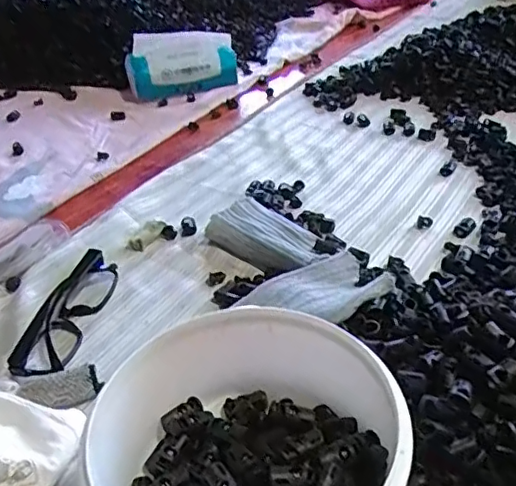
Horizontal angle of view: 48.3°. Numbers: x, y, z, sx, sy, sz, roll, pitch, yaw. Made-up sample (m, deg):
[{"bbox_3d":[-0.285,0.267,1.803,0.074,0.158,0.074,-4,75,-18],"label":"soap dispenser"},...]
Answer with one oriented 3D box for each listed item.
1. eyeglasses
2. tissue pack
[{"bbox_3d":[-0.151,0.052,0.469,0.034,0.024,0.136,2,36,13],"label":"eyeglasses"},{"bbox_3d":[-0.126,-0.294,0.931,0.177,0.118,0.052,-8,0,-3],"label":"tissue pack"}]

